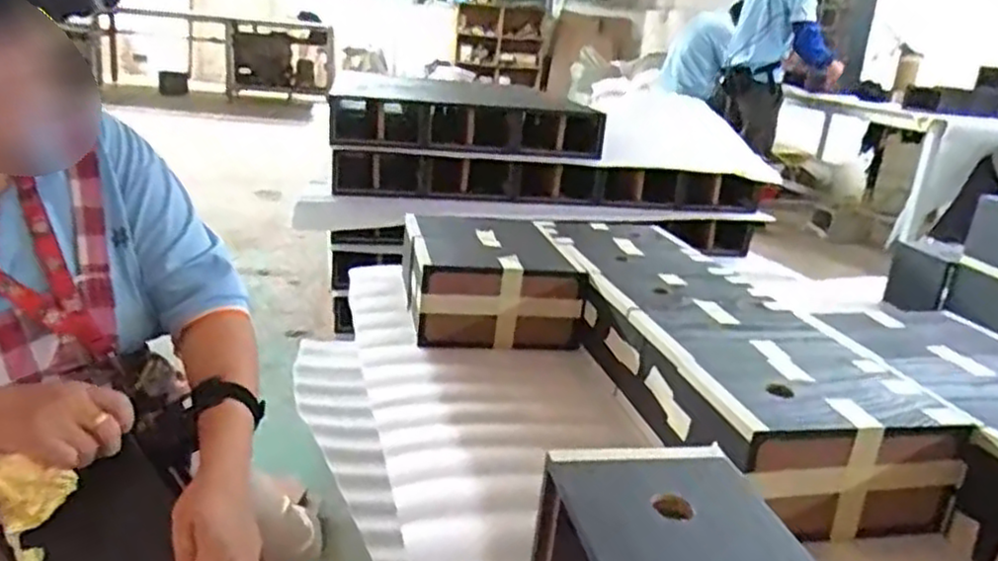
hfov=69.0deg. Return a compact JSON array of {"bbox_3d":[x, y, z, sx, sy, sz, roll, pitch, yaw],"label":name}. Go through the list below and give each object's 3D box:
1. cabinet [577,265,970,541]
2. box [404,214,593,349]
[{"bbox_3d":[0.252,0.093,0.817,0.226,0.099,0.451,1,20,-14],"label":"cabinet"},{"bbox_3d":[-0.022,-0.008,1.058,0.219,0.105,0.264,0,20,-15],"label":"box"}]

